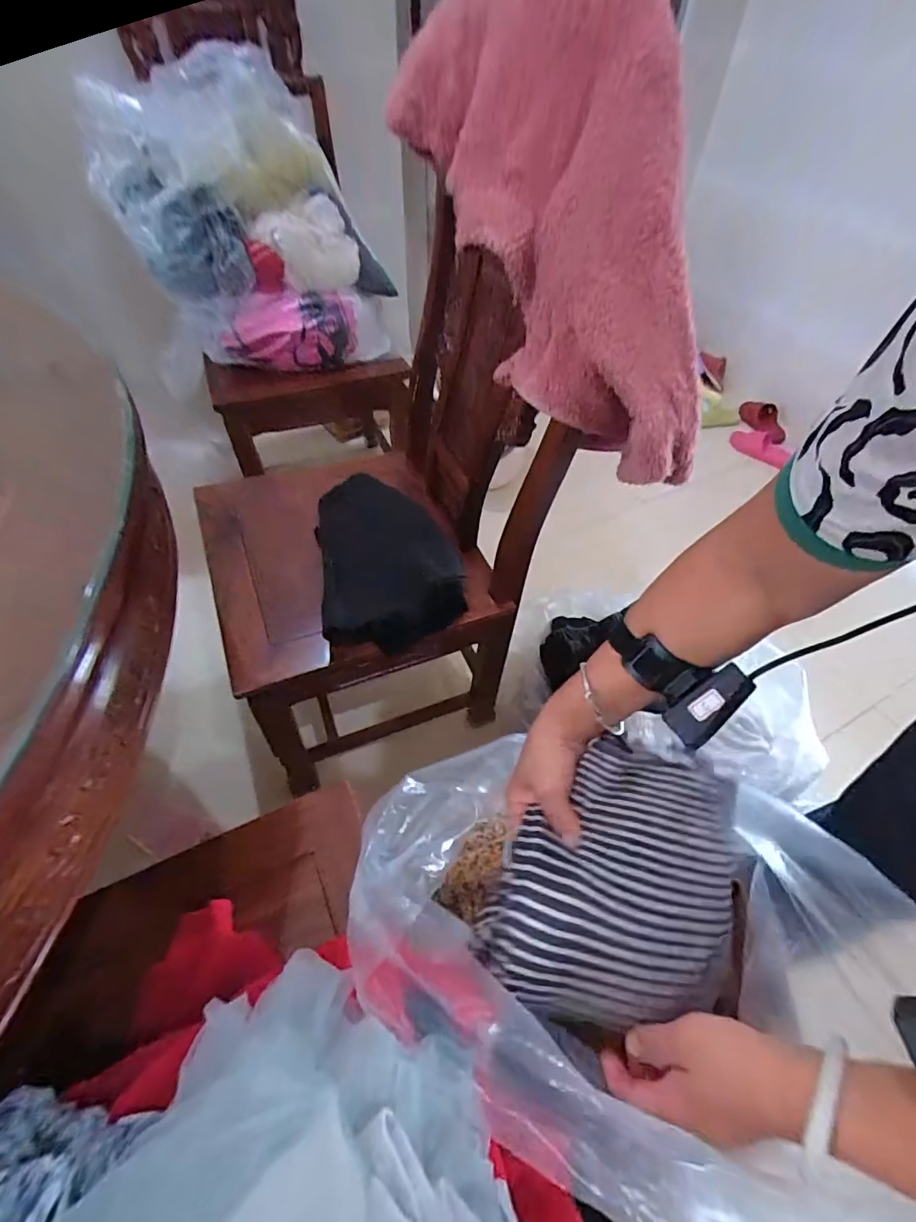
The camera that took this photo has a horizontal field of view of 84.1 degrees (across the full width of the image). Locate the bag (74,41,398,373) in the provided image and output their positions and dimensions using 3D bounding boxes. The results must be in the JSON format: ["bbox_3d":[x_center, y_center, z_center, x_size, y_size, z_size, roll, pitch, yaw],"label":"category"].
[{"bbox_3d":[-0.415,-0.790,1.053,0.457,0.458,0.345,-29,59,-22],"label":"bag"}]

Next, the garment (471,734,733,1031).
[{"bbox_3d":[0.139,0.234,0.444,0.194,0.096,0.204,15,53,9],"label":"garment"}]

